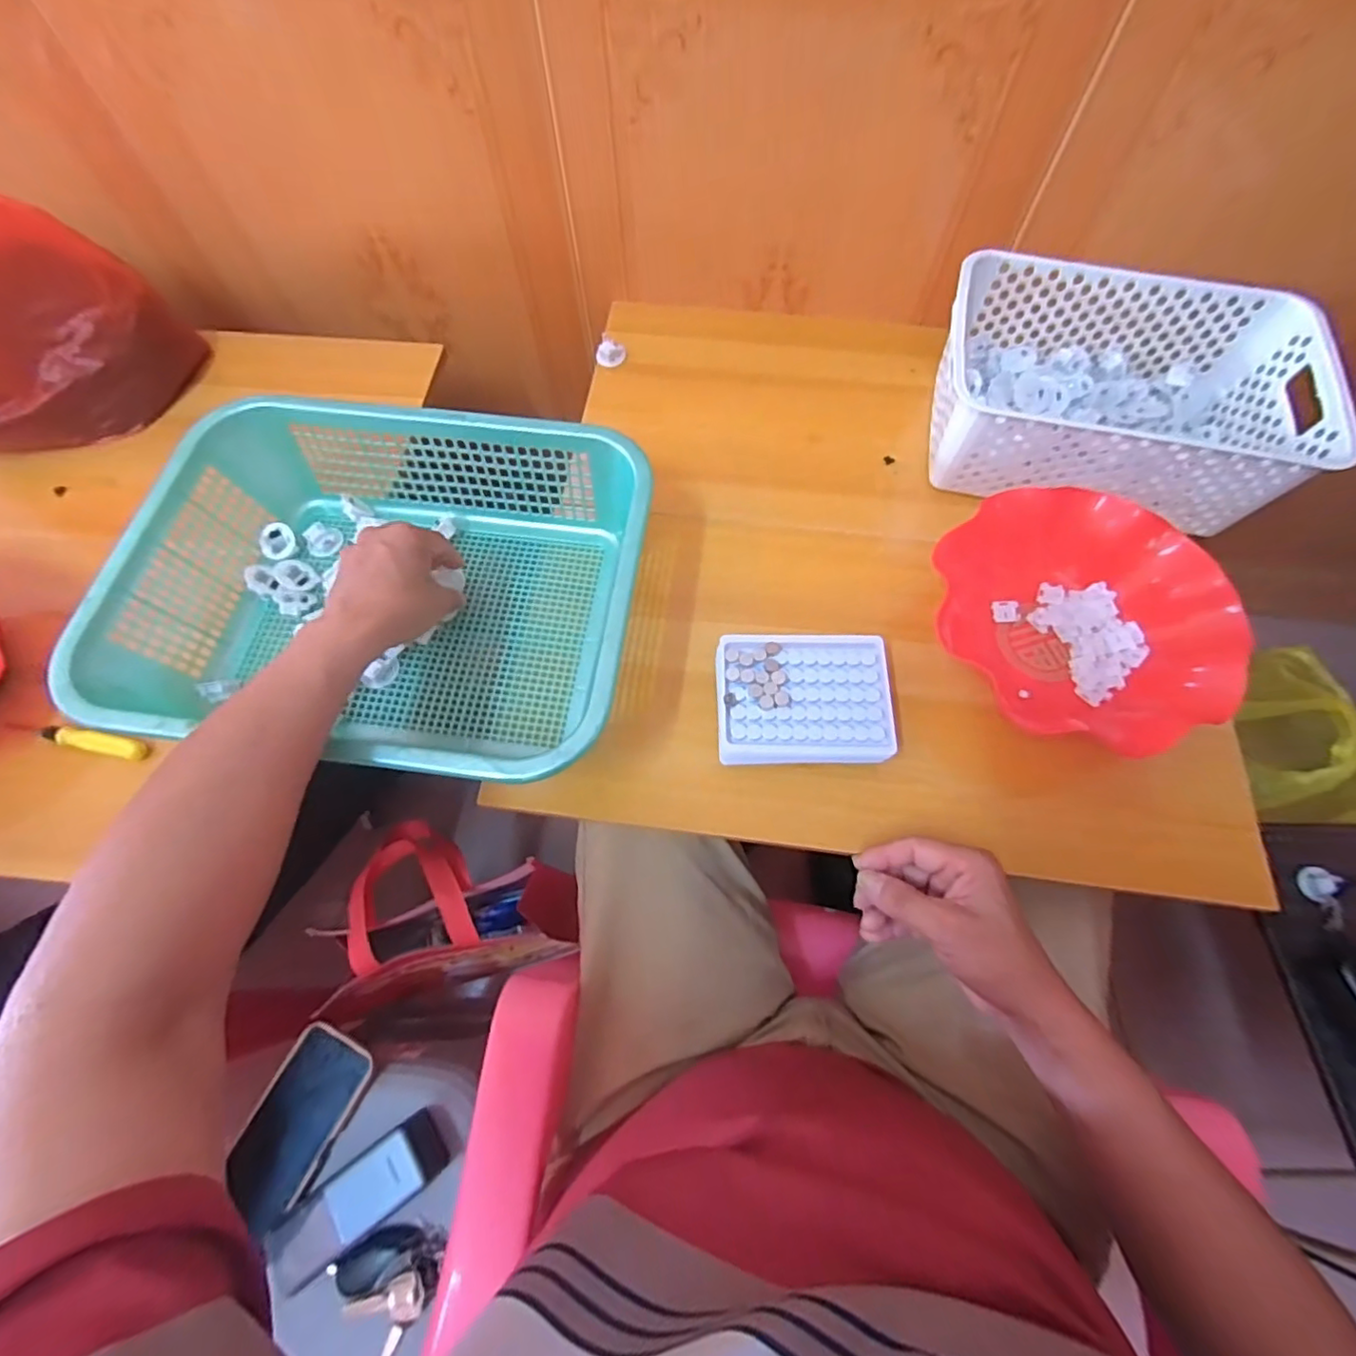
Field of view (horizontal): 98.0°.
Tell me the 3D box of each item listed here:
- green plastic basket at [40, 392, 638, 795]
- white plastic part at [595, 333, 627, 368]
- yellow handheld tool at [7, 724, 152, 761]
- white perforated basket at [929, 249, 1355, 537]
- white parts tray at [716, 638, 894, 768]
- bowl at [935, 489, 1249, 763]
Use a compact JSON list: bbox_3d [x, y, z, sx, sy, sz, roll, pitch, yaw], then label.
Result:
[{"bbox_3d":[-0.223,-0.071,0.483,0.382,0.110,0.297,7,68,4],"label":"green plastic basket"},{"bbox_3d":[-0.075,-0.364,0.656,0.032,0.021,0.027,-4,68,0],"label":"white plastic part"},{"bbox_3d":[-0.499,0.050,0.490,0.130,0.014,0.018,10,69,5],"label":"yellow handheld tool"},{"bbox_3d":[0.398,-0.263,0.546,0.307,0.100,0.199,11,69,6],"label":"white perforated basket"},{"bbox_3d":[0.099,0.019,0.476,0.132,0.044,0.102,0,68,1],"label":"white parts tray"},{"bbox_3d":[0.331,-0.053,0.482,0.201,0.058,0.232,-42,73,-14],"label":"bowl"}]

